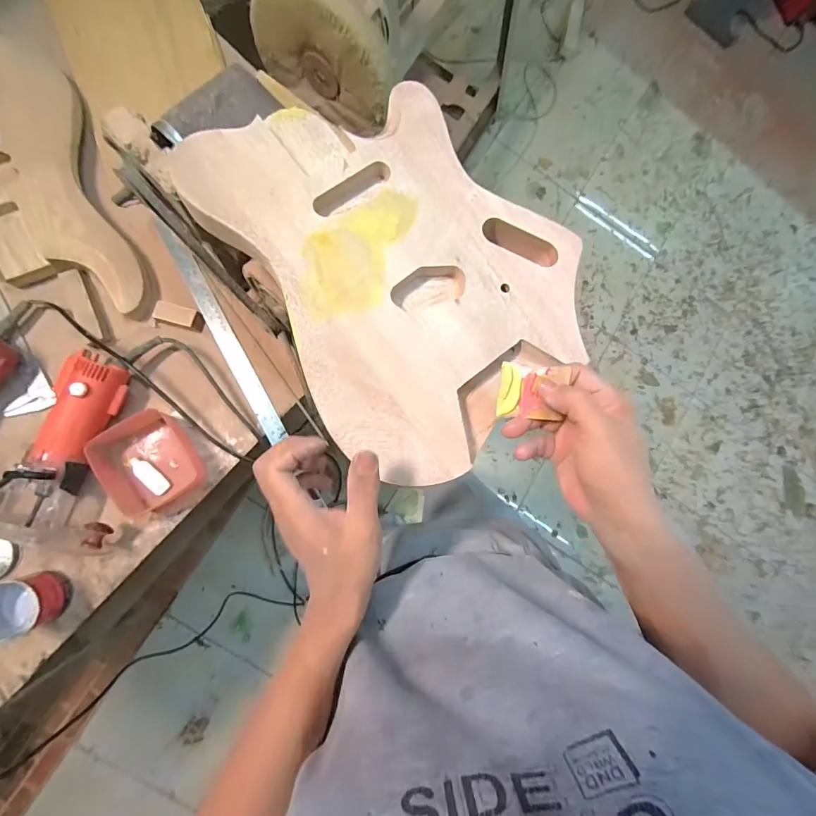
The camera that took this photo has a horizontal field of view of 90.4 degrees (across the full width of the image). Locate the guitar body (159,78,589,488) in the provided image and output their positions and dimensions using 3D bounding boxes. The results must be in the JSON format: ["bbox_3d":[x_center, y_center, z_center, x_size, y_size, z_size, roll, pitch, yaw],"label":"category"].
[{"bbox_3d":[-0.004,-0.137,0.377,0.269,0.036,0.351,-34,90,-7],"label":"guitar body"}]

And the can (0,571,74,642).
[{"bbox_3d":[-0.514,0.262,0.544,0.072,0.065,0.072,1,83,-10],"label":"can"}]

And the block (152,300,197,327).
[{"bbox_3d":[-0.368,-0.148,0.641,0.058,0.022,0.029,15,81,-8],"label":"block"}]

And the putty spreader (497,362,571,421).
[{"bbox_3d":[0.099,-0.013,0.331,0.051,0.007,0.043,5,101,-6],"label":"putty spreader"}]

